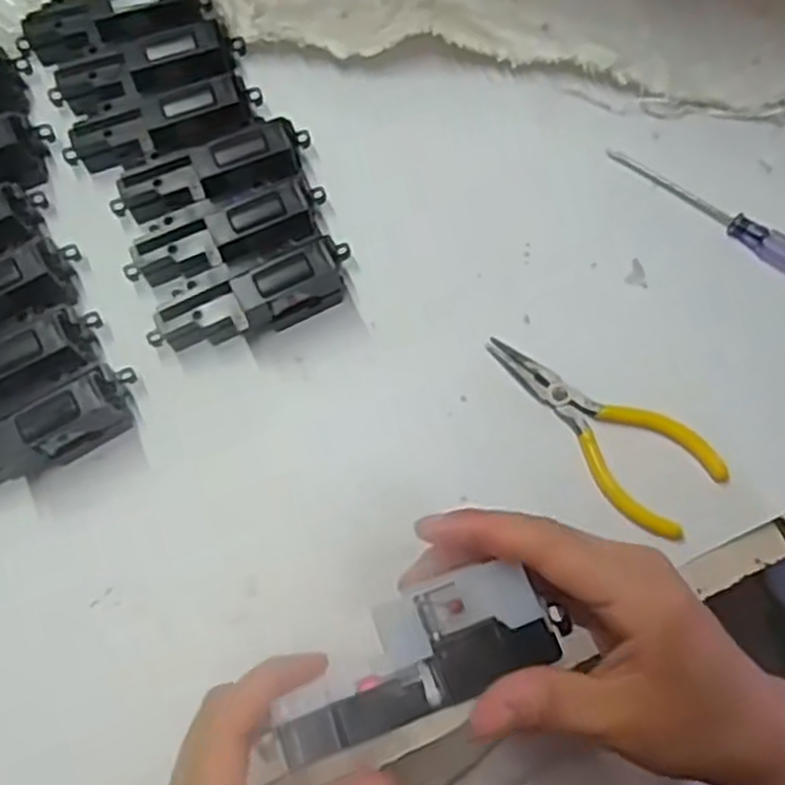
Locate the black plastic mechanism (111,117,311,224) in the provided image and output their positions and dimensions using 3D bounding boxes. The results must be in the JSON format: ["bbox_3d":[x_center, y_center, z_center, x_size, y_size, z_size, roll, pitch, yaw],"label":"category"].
[{"bbox_3d":[-0.095,-0.115,0.409,0.105,0.033,0.033,-15,74,-5],"label":"black plastic mechanism"}]

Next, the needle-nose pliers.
[{"bbox_3d":[0.097,0.017,0.386,0.125,0.012,0.050,37,76,10],"label":"needle-nose pliers"}]

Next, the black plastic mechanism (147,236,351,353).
[{"bbox_3d":[-0.069,-0.045,0.390,0.104,0.038,0.028,-23,75,-7],"label":"black plastic mechanism"}]

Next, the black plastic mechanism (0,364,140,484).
[{"bbox_3d":[-0.172,0.020,0.371,0.101,0.035,0.032,-22,75,-7],"label":"black plastic mechanism"}]

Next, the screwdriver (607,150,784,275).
[{"bbox_3d":[0.171,-0.092,0.410,0.129,0.012,0.014,36,76,10],"label":"screwdriver"}]

